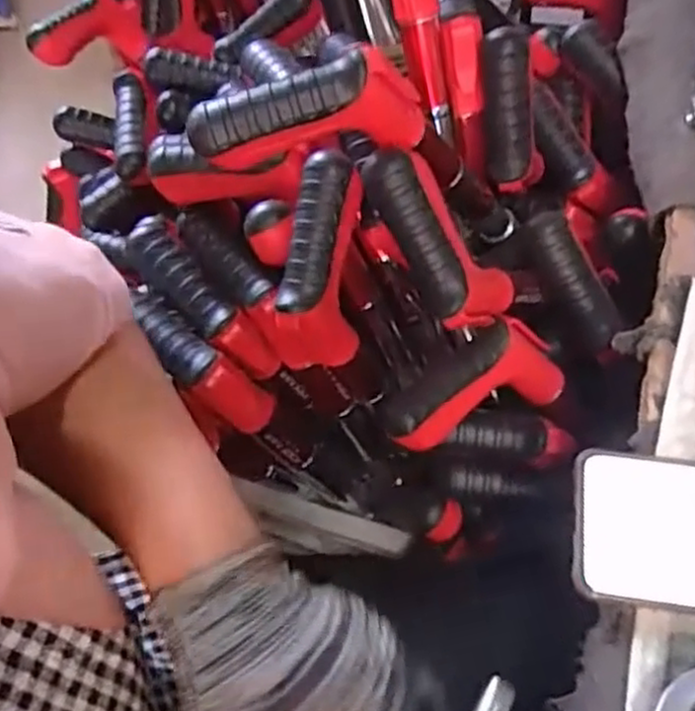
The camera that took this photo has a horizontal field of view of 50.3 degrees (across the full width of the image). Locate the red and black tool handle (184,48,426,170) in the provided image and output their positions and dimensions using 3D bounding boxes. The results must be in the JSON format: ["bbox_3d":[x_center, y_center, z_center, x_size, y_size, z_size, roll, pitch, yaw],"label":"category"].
[{"bbox_3d":[-0.021,-0.135,0.412,0.131,0.056,0.024,-15,61,-6],"label":"red and black tool handle"}]

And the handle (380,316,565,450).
[{"bbox_3d":[0.082,0.021,0.491,0.129,0.058,0.050,-24,62,-11],"label":"handle"}]

